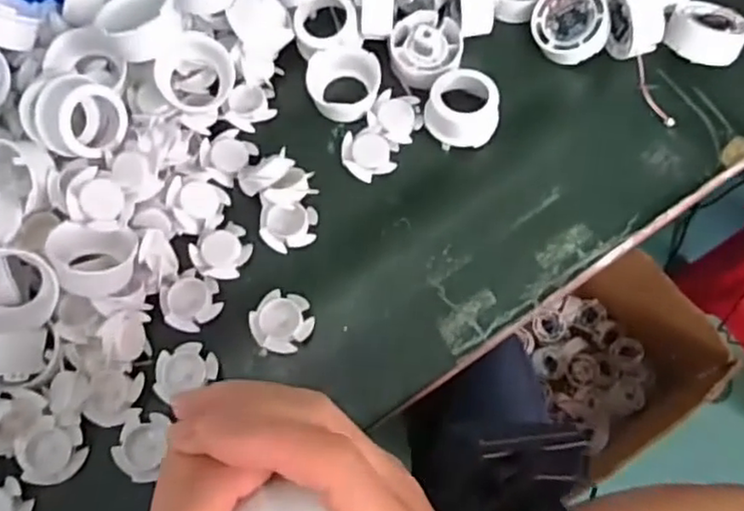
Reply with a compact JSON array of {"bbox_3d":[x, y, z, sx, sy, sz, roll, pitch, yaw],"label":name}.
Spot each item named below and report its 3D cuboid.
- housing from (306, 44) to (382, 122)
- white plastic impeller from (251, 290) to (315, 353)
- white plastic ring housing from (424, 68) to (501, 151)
[{"bbox_3d":[-0.020,-0.129,0.493,0.052,0.027,0.058,-1,71,1],"label":"housing"},{"bbox_3d":[-0.060,0.044,0.441,0.039,0.016,0.041,28,74,10],"label":"white plastic impeller"},{"bbox_3d":[0.067,-0.107,0.487,0.053,0.027,0.050,2,71,2],"label":"white plastic ring housing"}]

